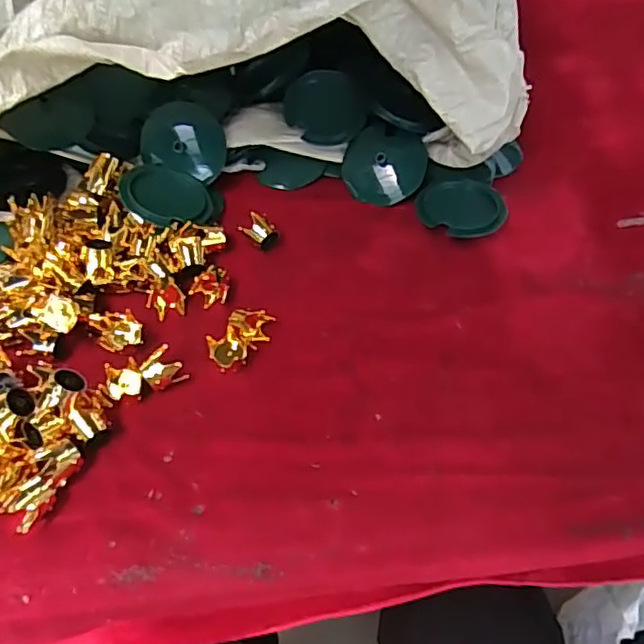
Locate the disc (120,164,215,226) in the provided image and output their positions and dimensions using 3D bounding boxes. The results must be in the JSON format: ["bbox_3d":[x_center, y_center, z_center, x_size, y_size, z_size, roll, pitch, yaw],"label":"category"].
[{"bbox_3d":[-0.128,-0.105,0.488,0.073,0.009,0.058,16,63,-14],"label":"disc"}]

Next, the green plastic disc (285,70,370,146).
[{"bbox_3d":[0.004,-0.199,0.541,0.073,0.005,0.068,0,90,5],"label":"green plastic disc"}]

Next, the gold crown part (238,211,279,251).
[{"bbox_3d":[-0.052,-0.077,0.486,0.021,0.017,0.032,-36,61,-23],"label":"gold crown part"}]

